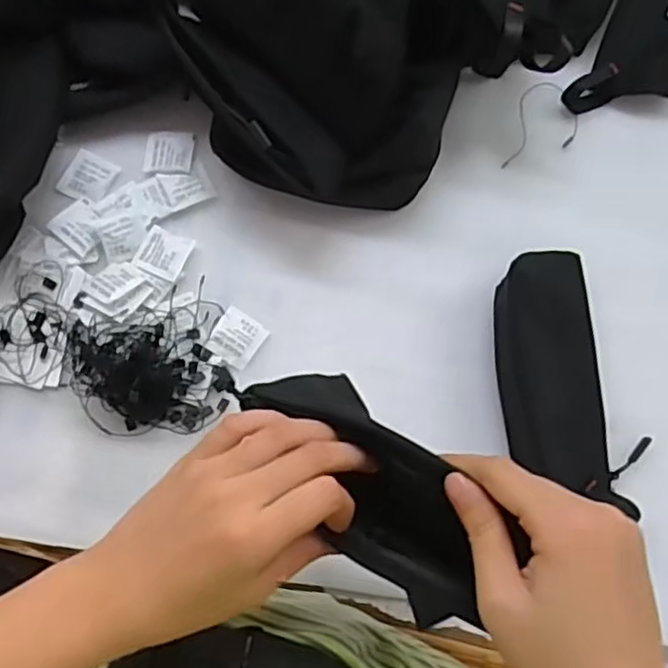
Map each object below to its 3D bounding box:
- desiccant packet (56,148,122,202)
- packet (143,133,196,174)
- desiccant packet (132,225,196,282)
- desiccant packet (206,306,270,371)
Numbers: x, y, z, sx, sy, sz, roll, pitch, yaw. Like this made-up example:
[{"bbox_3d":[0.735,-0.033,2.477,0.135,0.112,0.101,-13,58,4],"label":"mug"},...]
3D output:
[{"bbox_3d":[-0.208,-0.132,0.577,0.040,0.005,0.042,28,79,5],"label":"desiccant packet"},{"bbox_3d":[-0.140,-0.155,0.580,0.040,0.004,0.037,6,78,1],"label":"packet"},{"bbox_3d":[-0.141,-0.067,0.563,0.040,0.007,0.039,25,79,5],"label":"desiccant packet"},{"bbox_3d":[-0.078,0.003,0.546,0.038,0.009,0.041,32,80,6],"label":"desiccant packet"}]

